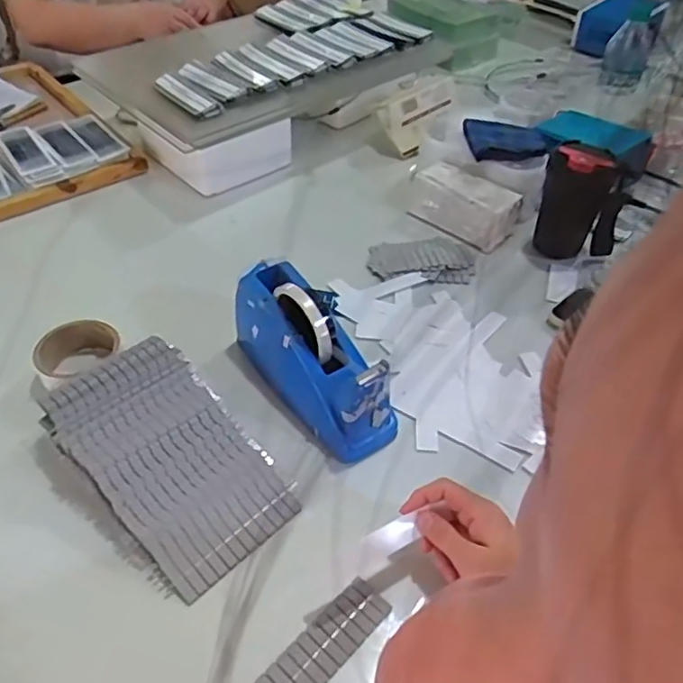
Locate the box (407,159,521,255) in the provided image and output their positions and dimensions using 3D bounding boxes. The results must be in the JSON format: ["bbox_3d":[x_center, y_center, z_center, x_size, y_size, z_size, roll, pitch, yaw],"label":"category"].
[{"bbox_3d":[0.173,-0.197,0.879,0.153,0.056,0.079,28,51,23],"label":"box"}]

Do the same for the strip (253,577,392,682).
[{"bbox_3d":[-0.016,0.240,0.480,0.038,0.004,0.124,35,54,28],"label":"strip"}]

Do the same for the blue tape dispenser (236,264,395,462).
[{"bbox_3d":[-0.031,0.011,0.624,0.069,0.113,0.213,-28,53,-26],"label":"blue tape dispenser"}]

